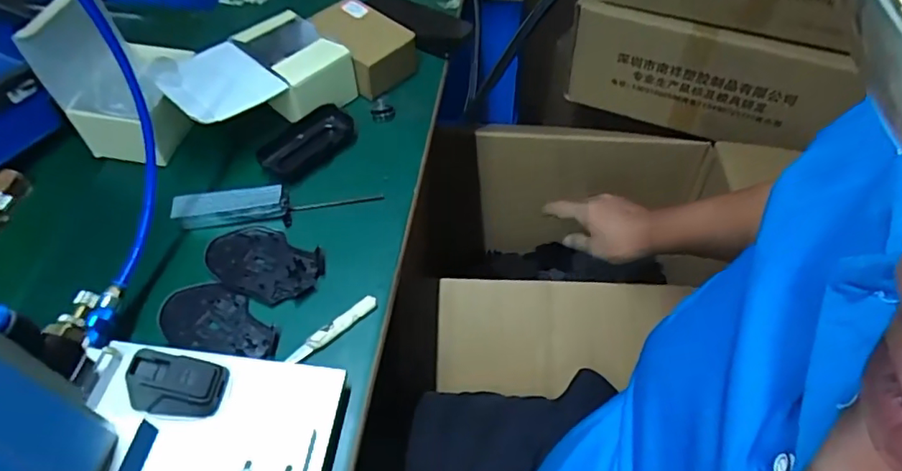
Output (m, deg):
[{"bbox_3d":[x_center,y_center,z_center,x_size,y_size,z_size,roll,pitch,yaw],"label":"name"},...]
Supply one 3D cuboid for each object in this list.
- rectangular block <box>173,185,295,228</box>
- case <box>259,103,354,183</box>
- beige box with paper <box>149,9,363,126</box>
[{"bbox_3d":[-0.220,-0.029,0.564,0.109,0.024,0.032,-8,54,-5],"label":"rectangular block"},{"bbox_3d":[-0.157,-0.104,0.622,0.107,0.024,0.065,-35,61,-22],"label":"case"},{"bbox_3d":[-0.222,-0.177,0.639,0.187,0.072,0.134,-37,61,-23],"label":"beige box with paper"}]

